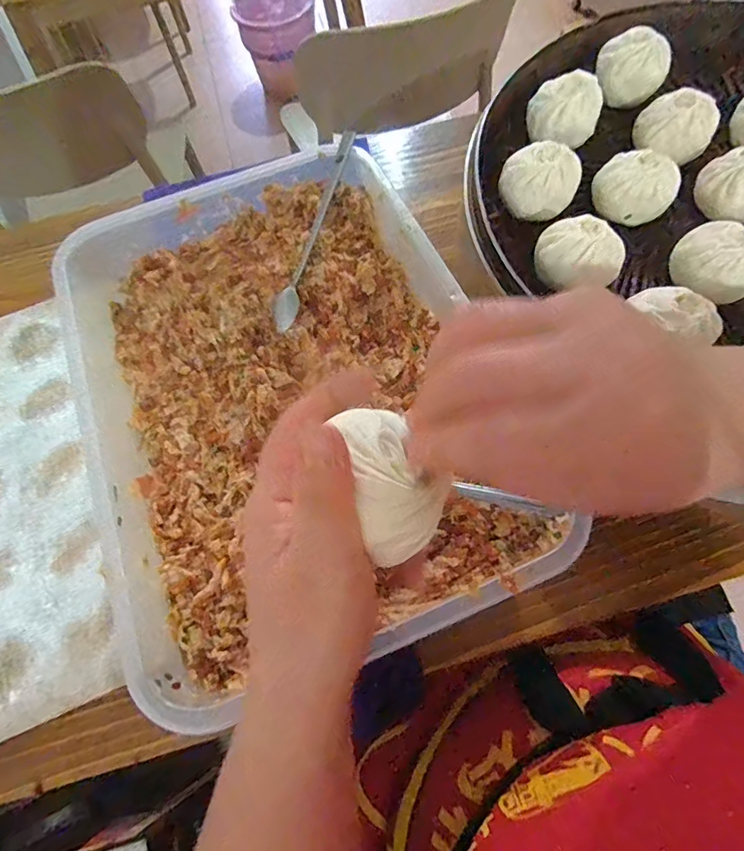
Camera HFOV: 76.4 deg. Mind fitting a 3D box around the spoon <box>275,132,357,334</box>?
[{"bbox_3d":[-0.048,-0.161,0.391,0.020,0.012,0.176,19,87,11],"label":"spoon"}]

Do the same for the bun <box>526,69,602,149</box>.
[{"bbox_3d":[0.180,-0.297,0.442,0.062,0.038,0.062,16,69,10],"label":"bun"}]

